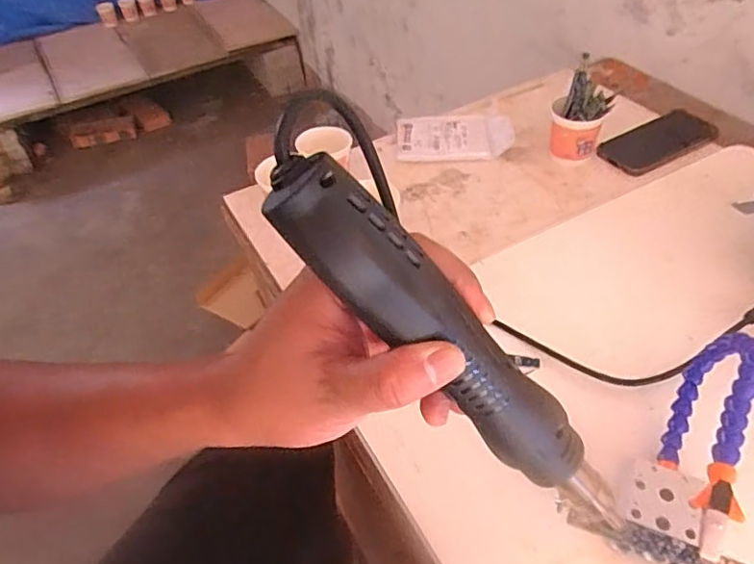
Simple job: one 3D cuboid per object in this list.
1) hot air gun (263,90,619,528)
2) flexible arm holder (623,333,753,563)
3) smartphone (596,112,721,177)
[{"bbox_3d":[0.038,0.031,0.248,0.032,0.243,0.039,-20,34,36],"label":"hot air gun"},{"bbox_3d":[0.222,0.118,0.413,0.055,0.111,0.192,21,51,24],"label":"flexible arm holder"},{"bbox_3d":[0.375,-0.187,0.779,0.160,0.016,0.078,-27,51,-14],"label":"smartphone"}]

